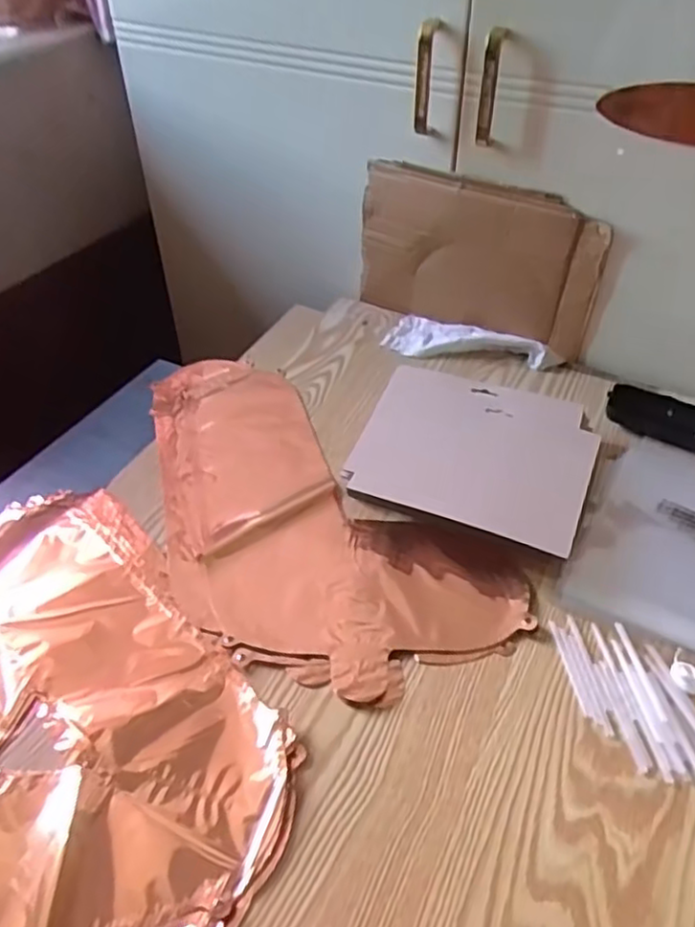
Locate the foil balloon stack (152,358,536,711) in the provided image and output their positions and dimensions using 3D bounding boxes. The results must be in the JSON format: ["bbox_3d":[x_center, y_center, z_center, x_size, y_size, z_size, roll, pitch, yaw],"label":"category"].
[{"bbox_3d":[-0.069,0.038,0.626,0.223,0.011,0.450,-29,50,-28],"label":"foil balloon stack"}]

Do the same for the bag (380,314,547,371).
[{"bbox_3d":[0.134,-0.137,0.790,0.176,0.023,0.070,20,46,20],"label":"bag"}]

